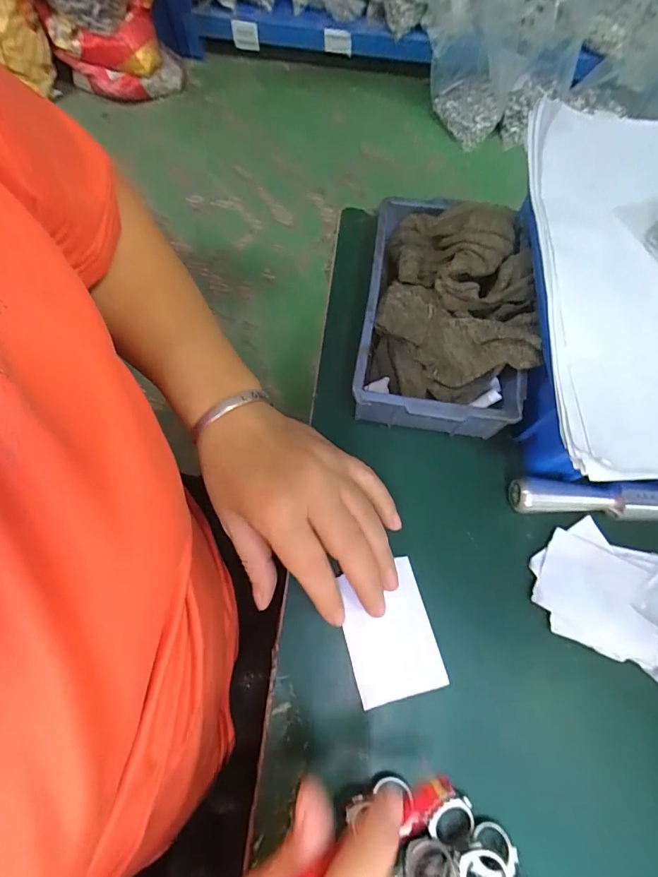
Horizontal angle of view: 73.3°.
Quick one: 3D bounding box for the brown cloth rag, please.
[{"bbox_3d":[0.075,-0.084,0.273,0.084,0.060,0.113,8,71,2],"label":"brown cloth rag"}]

